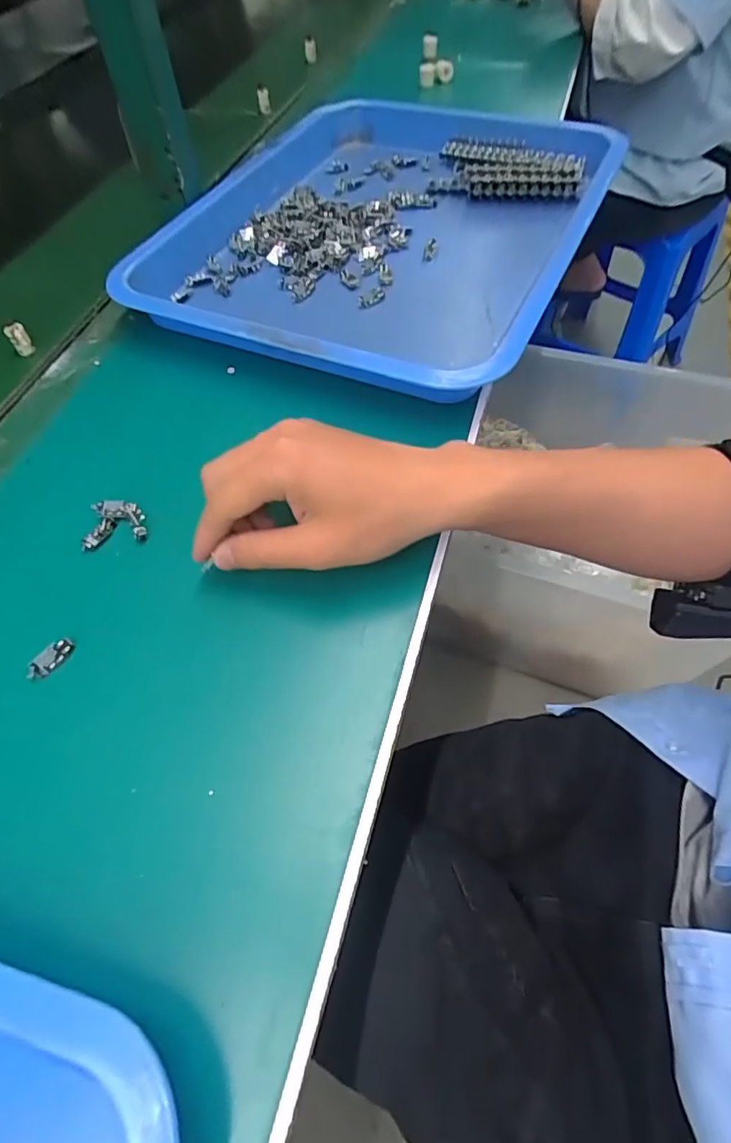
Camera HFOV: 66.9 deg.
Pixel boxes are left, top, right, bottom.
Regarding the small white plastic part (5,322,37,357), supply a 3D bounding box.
[{"bbox_3d":[-0.288,-0.195,0.461,0.014,0.023,0.011,-40,63,-20],"label":"small white plastic part"}]

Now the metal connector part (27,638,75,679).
[{"bbox_3d":[-0.174,0.048,0.305,0.009,0.007,0.027,33,65,22],"label":"metal connector part"}]

